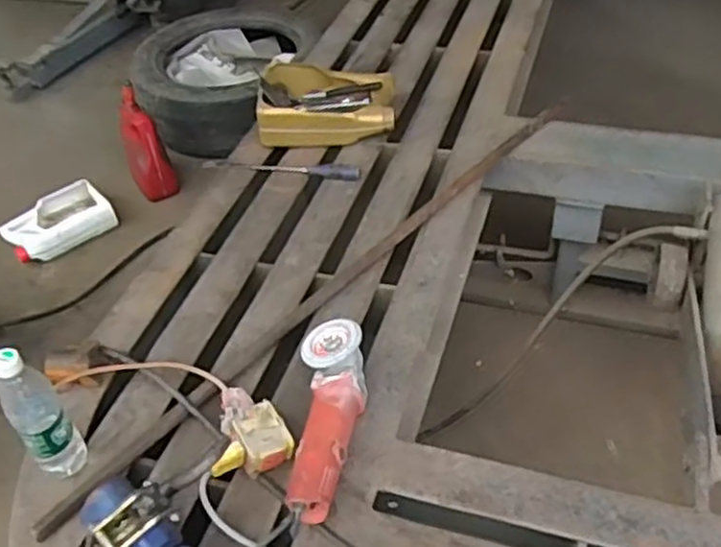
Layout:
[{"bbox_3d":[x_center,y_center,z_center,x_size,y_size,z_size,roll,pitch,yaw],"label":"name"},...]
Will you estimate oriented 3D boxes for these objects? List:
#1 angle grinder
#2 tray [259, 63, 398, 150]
[{"bbox_3d":[-0.040,0.197,0.998,0.092,0.085,0.283,-1,43,5],"label":"angle grinder"},{"bbox_3d":[-0.073,-0.375,1.596,0.300,0.093,0.256,-2,43,1],"label":"tray"}]

